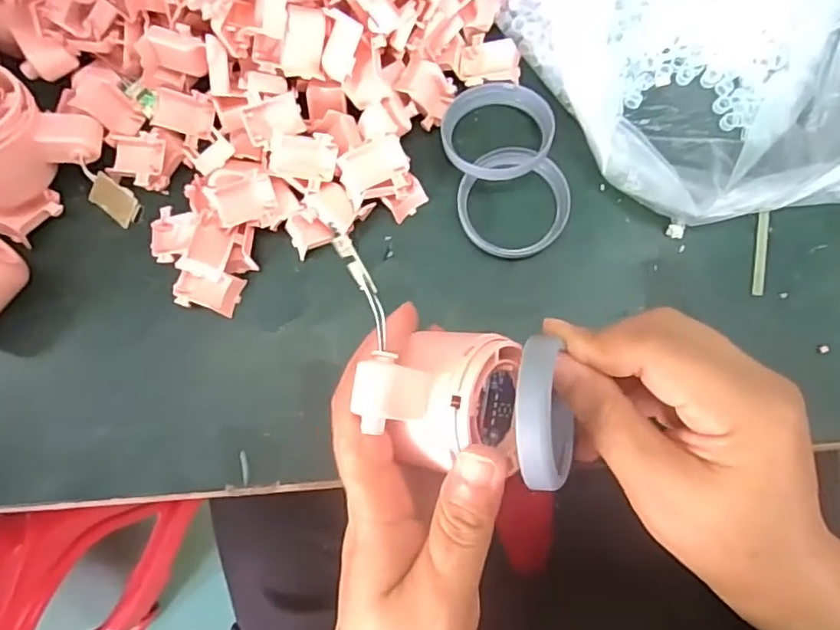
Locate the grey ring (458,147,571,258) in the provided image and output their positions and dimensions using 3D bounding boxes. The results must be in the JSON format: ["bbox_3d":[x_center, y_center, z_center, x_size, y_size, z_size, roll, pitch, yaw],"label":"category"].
[{"bbox_3d":[0.050,-0.059,0.315,0.059,0.013,0.055,0,83,0],"label":"grey ring"}]

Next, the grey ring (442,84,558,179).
[{"bbox_3d":[0.041,-0.100,0.314,0.057,0.014,0.055,0,83,0],"label":"grey ring"}]

